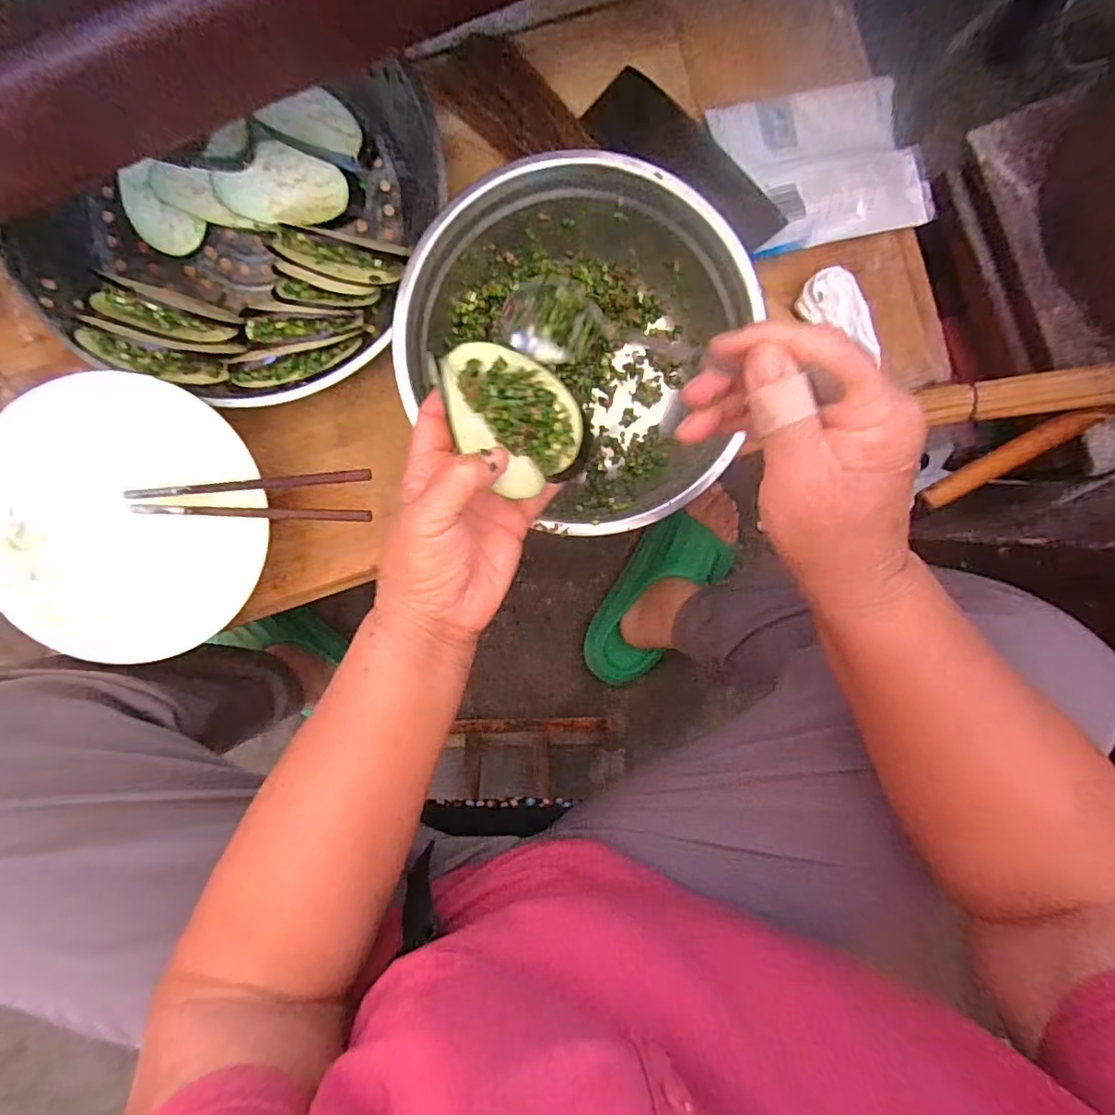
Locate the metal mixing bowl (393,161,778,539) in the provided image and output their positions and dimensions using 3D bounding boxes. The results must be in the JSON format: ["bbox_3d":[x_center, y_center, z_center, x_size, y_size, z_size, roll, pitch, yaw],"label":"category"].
[{"bbox_3d":[0.008,-0.147,0.405,0.227,0.079,0.242,0,93,-2],"label":"metal mixing bowl"}]

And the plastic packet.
[{"bbox_3d":[0.220,-0.322,0.447,0.166,0.015,0.120,-15,94,-2],"label":"plastic packet"}]

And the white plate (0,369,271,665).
[{"bbox_3d":[-0.296,-0.026,0.384,0.189,0.042,0.185,0,93,-2],"label":"white plate"}]

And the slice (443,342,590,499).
[{"bbox_3d":[-0.026,-0.082,0.317,0.069,0.026,0.087,-26,105,-18],"label":"slice"}]

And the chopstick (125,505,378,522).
[{"bbox_3d":[-0.214,-0.031,0.378,0.162,0.011,0.008,2,93,-3],"label":"chopstick"}]

